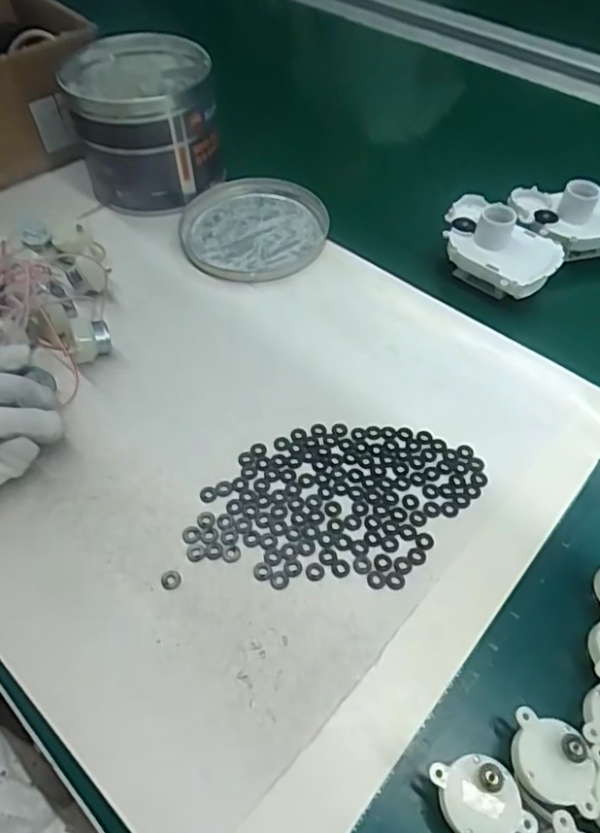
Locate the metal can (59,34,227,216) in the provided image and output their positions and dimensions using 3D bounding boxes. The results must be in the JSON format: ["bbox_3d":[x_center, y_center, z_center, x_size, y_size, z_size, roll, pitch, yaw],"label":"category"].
[{"bbox_3d":[-0.142,-0.272,0.522,0.126,0.110,0.141,-14,56,-10],"label":"metal can"}]

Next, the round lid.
[{"bbox_3d":[-0.040,-0.170,0.499,0.126,0.019,0.131,0,53,0],"label":"round lid"}]

